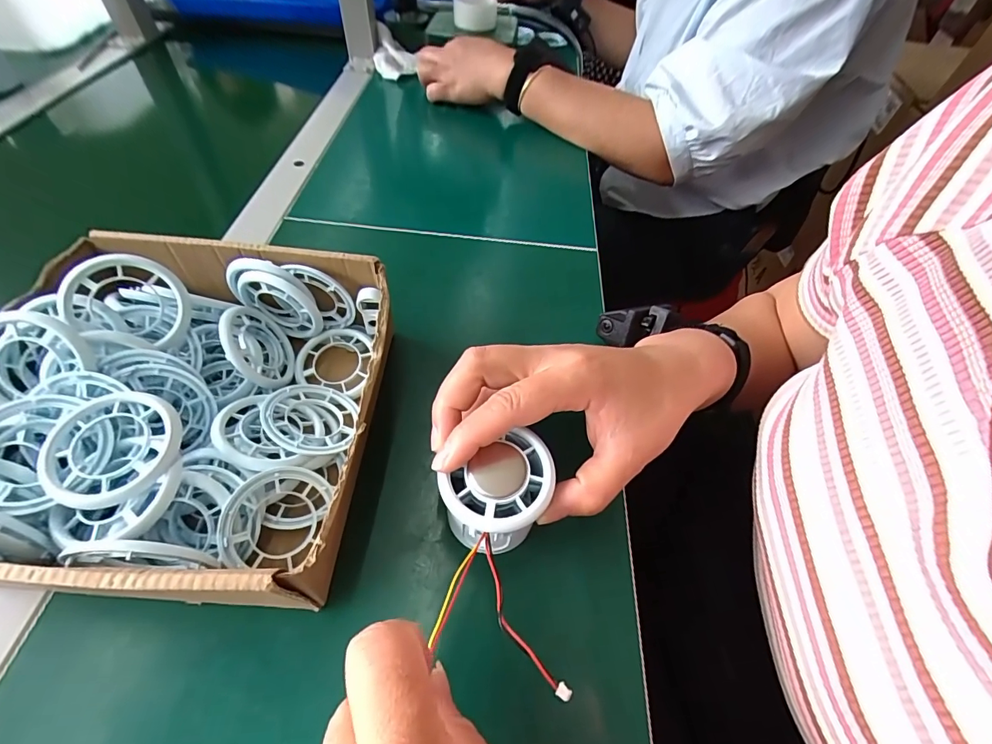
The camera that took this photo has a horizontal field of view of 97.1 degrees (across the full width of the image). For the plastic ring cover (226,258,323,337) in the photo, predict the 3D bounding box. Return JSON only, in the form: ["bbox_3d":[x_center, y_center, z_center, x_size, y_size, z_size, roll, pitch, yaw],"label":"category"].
[{"bbox_3d":[-0.147,-0.049,0.293,0.060,0.054,0.014,14,53,7],"label":"plastic ring cover"}]

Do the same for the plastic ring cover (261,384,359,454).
[{"bbox_3d":[-0.114,0.031,0.267,0.053,0.015,0.056,17,33,-19],"label":"plastic ring cover"}]

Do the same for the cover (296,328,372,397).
[{"bbox_3d":[-0.112,-0.009,0.303,0.050,0.013,0.047,10,53,3],"label":"cover"}]

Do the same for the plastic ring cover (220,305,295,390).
[{"bbox_3d":[-0.154,-0.016,0.284,0.006,0.051,0.055,-26,84,15],"label":"plastic ring cover"}]

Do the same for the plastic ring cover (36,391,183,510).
[{"bbox_3d":[-0.184,0.037,0.211,0.052,0.015,0.055,5,53,0],"label":"plastic ring cover"}]

